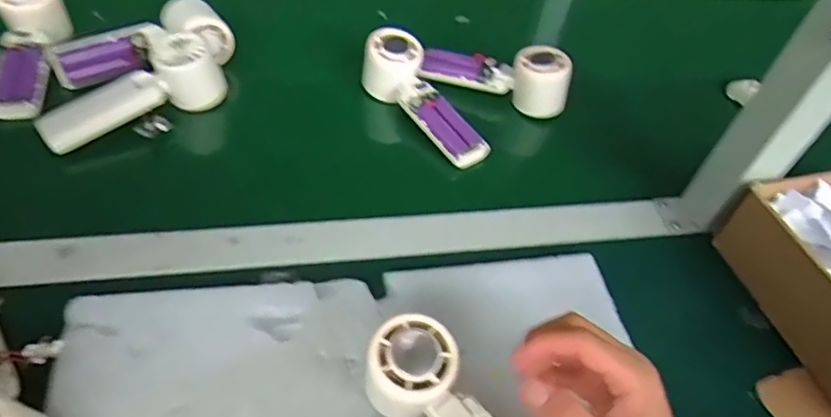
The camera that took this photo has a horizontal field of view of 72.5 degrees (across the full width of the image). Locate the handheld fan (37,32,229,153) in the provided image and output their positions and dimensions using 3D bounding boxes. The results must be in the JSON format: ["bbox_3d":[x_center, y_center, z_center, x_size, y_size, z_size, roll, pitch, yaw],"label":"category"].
[{"bbox_3d":[-0.261,-0.110,0.524,0.162,0.048,0.046,-33,60,-30],"label":"handheld fan"}]

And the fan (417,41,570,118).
[{"bbox_3d":[0.087,-0.152,0.613,0.159,0.058,0.045,20,50,10],"label":"fan"}]

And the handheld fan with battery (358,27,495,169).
[{"bbox_3d":[0.008,-0.109,0.580,0.049,0.050,0.169,-33,77,-30],"label":"handheld fan with battery"}]

